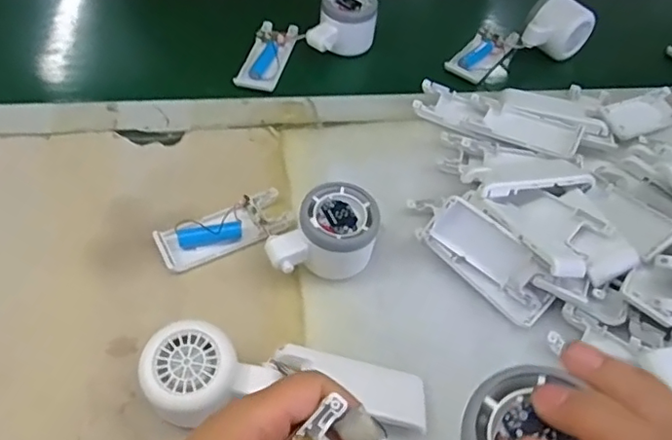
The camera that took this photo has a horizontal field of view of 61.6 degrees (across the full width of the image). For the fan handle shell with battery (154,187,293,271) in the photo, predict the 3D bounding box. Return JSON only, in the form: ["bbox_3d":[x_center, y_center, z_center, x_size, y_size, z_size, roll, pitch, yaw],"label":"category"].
[{"bbox_3d":[-0.089,0.006,0.450,0.103,0.014,0.044,-22,58,-20],"label":"fan handle shell with battery"}]

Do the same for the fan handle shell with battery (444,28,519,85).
[{"bbox_3d":[0.164,-0.188,0.623,0.041,0.018,0.097,33,57,19],"label":"fan handle shell with battery"}]

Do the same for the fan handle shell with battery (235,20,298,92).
[{"bbox_3d":[-0.071,-0.173,0.592,0.040,0.013,0.095,14,53,6],"label":"fan handle shell with battery"}]

